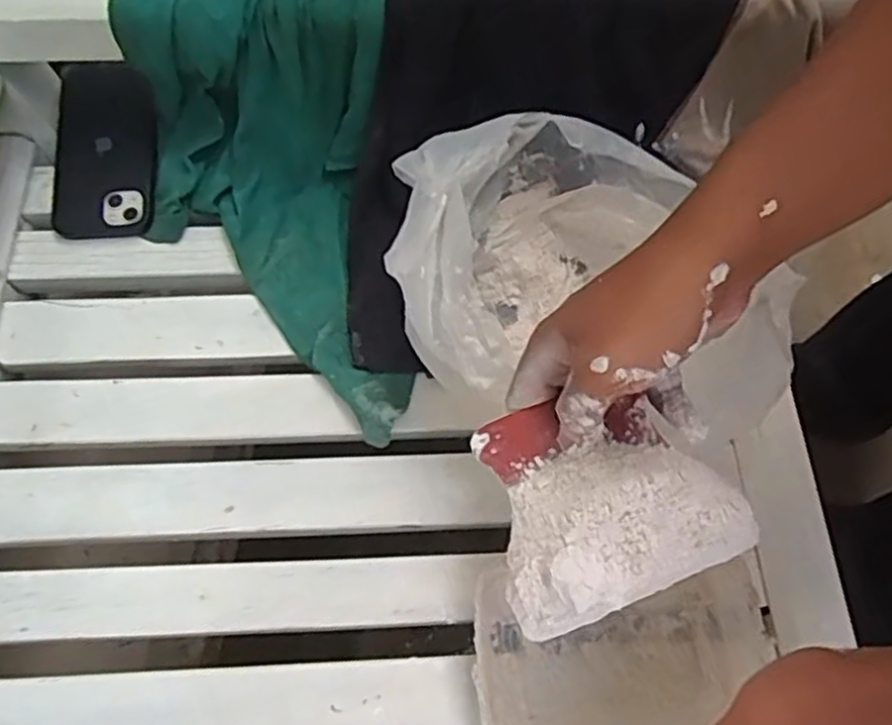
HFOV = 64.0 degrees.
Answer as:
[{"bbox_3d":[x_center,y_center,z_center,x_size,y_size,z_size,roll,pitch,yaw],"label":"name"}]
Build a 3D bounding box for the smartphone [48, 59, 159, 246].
[{"bbox_3d":[-0.275,-0.170,0.571,0.085,0.014,0.149,-7,77,6],"label":"smartphone"}]

